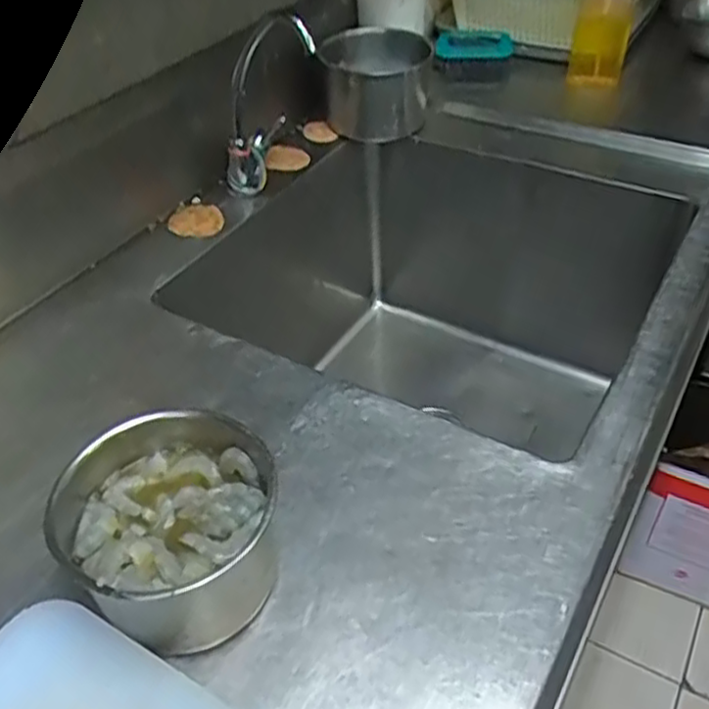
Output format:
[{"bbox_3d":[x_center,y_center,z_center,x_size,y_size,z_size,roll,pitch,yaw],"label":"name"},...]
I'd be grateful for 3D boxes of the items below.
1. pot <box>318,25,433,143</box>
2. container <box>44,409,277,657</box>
[{"bbox_3d":[0.035,-0.428,1.145,0.162,0.129,0.136,-1,43,3],"label":"pot"},{"bbox_3d":[-0.137,0.126,0.544,0.147,0.123,0.148,-2,43,2],"label":"container"}]

